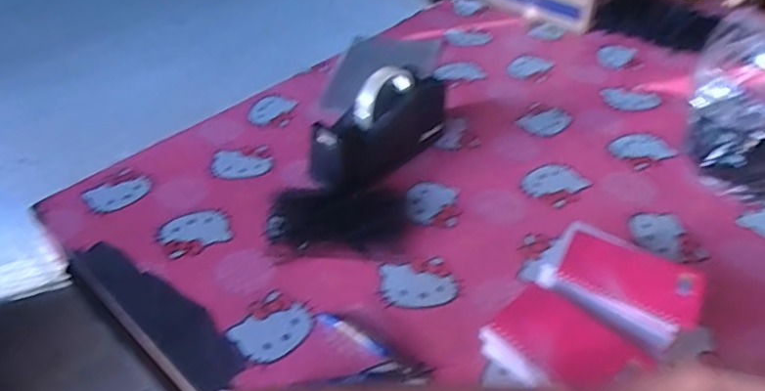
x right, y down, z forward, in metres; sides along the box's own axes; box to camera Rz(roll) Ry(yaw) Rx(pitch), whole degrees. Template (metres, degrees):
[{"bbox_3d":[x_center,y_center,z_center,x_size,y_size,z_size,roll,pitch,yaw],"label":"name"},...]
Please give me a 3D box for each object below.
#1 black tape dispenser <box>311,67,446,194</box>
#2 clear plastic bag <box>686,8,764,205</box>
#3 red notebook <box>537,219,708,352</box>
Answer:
[{"bbox_3d":[-0.003,-0.089,0.740,0.075,0.116,0.213,30,49,30],"label":"black tape dispenser"},{"bbox_3d":[0.450,-0.097,0.703,0.147,0.182,0.140,20,44,21],"label":"clear plastic bag"},{"bbox_3d":[0.234,0.083,0.559,0.139,0.012,0.105,28,49,29],"label":"red notebook"}]

